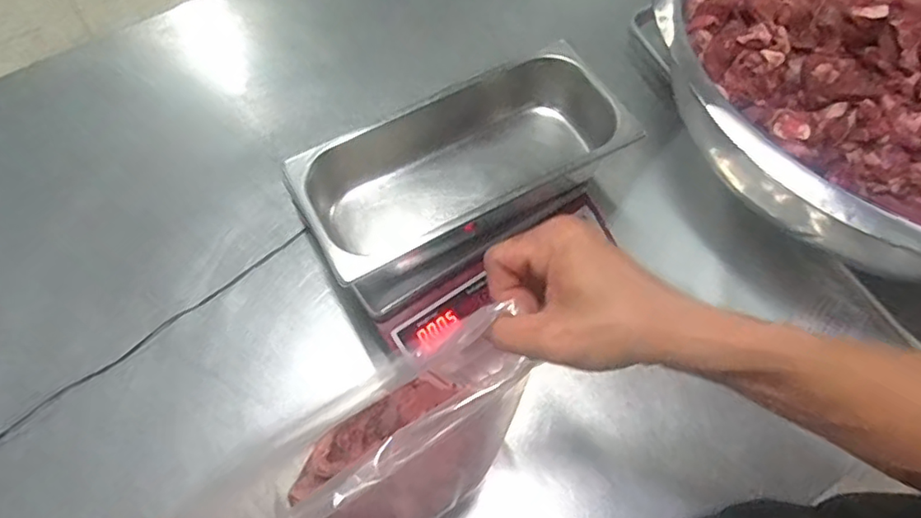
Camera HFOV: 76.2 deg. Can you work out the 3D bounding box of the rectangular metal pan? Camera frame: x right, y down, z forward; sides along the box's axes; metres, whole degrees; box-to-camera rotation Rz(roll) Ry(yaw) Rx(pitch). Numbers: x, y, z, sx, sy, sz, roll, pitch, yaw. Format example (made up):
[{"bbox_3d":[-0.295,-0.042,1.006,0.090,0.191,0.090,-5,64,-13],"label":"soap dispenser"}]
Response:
[{"bbox_3d":[0.006,-0.098,0.666,0.353,0.099,0.157,-26,66,-11],"label":"rectangular metal pan"}]

